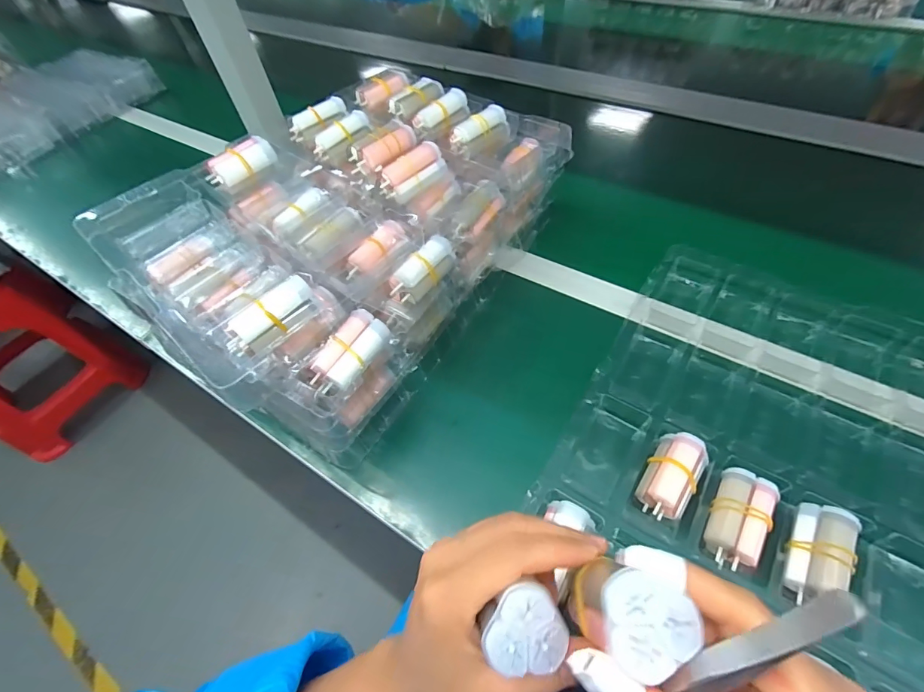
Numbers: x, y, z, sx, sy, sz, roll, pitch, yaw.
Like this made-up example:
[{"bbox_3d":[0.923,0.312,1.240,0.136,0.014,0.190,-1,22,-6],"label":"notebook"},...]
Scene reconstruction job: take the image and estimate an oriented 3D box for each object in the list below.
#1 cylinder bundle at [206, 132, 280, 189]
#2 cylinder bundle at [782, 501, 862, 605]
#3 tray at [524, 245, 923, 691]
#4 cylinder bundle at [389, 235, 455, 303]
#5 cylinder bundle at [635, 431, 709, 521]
[{"bbox_3d":[-0.224,-0.186,0.436,0.032,0.034,0.066,33,62,22],"label":"cylinder bundle"},{"bbox_3d":[0.245,0.142,0.292,0.030,0.025,0.065,29,61,20],"label":"cylinder bundle"},{"bbox_3d":[0.246,0.086,0.345,0.287,0.046,0.379,30,61,20],"label":"tray"},{"bbox_3d":[-0.033,-0.068,0.373,0.026,0.029,0.066,34,62,22],"label":"cylinder bundle"},{"bbox_3d":[0.163,0.103,0.332,0.037,0.037,0.064,30,61,20],"label":"cylinder bundle"}]

